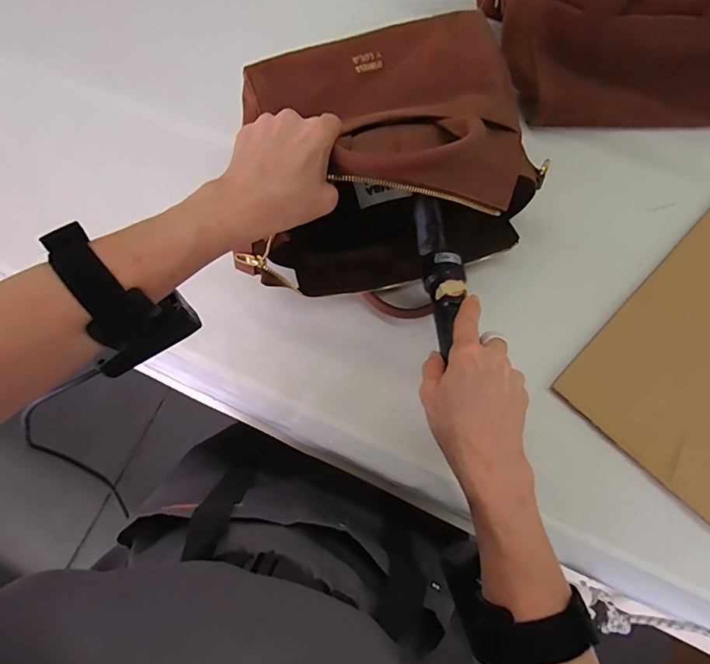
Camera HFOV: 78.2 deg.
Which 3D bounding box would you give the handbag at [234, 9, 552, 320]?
[{"bbox_3d":[0.027,-0.154,0.420,0.272,0.132,0.242,-19,75,-4],"label":"handbag"}]

